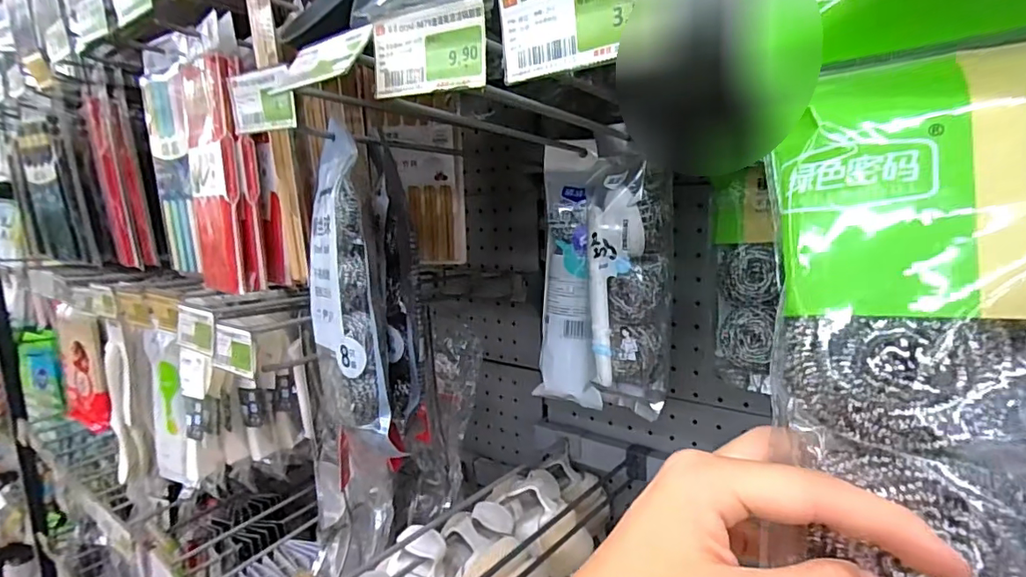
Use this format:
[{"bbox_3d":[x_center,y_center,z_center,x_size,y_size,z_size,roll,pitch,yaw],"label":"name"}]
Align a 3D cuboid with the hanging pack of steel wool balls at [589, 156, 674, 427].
[{"bbox_3d":[0.111,0.001,0.489,0.075,0.225,0.058,0,10,13],"label":"hanging pack of steel wool balls"}]

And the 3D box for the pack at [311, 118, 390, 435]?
[{"bbox_3d":[-0.139,-0.002,0.431,0.047,0.222,0.094,-6,10,-21],"label":"pack"}]

